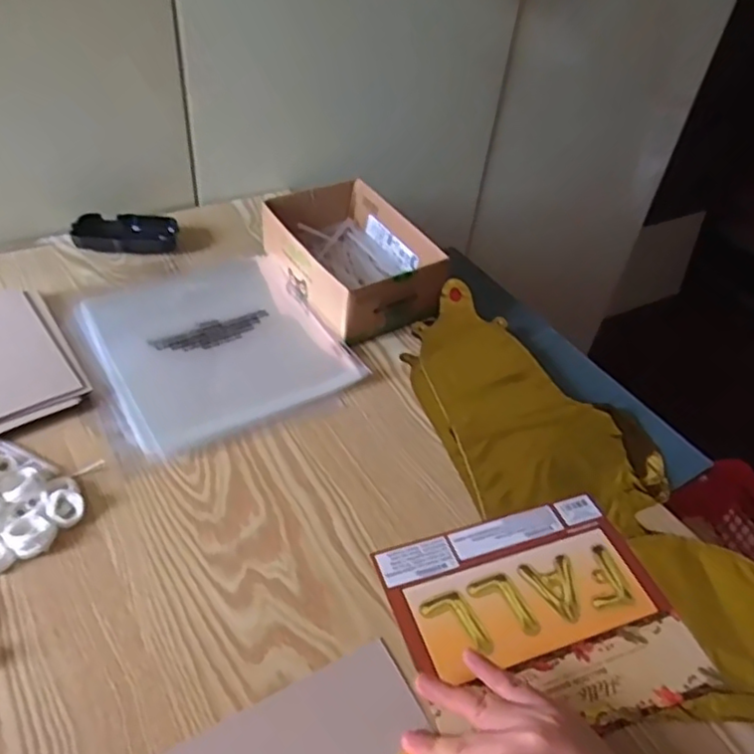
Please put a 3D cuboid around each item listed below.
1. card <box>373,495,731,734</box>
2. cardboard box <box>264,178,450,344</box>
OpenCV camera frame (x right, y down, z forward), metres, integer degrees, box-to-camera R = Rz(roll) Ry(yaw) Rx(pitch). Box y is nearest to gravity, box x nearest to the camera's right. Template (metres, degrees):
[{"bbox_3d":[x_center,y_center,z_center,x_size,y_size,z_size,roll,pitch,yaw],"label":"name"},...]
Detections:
[{"bbox_3d":[0.114,0.168,0.469,0.193,0.008,0.161,-10,46,-18],"label":"card"},{"bbox_3d":[-0.028,-0.126,0.697,0.132,0.068,0.187,-18,49,-24],"label":"cardboard box"}]

